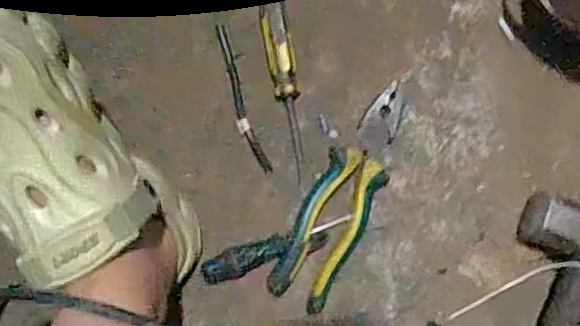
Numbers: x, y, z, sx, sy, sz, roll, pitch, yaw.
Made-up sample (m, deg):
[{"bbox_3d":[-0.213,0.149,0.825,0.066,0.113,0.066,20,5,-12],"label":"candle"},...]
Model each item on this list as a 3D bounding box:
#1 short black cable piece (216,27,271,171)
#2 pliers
[{"bbox_3d":[-0.042,-0.054,0.491,0.015,0.005,0.129,-17,87,-1],"label":"short black cable piece"},{"bbox_3d":[0.045,0.024,0.476,0.051,0.022,0.190,26,87,1],"label":"pliers"}]

